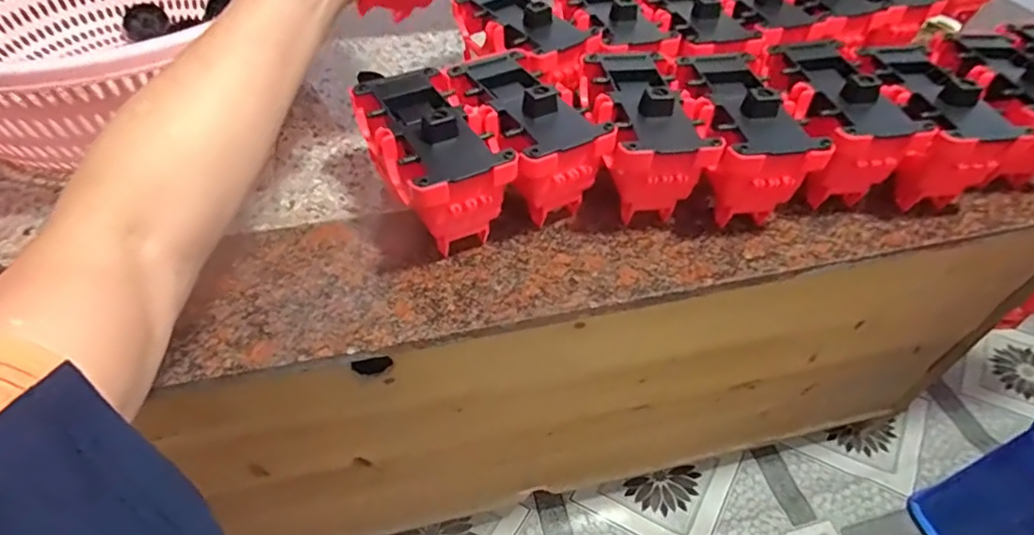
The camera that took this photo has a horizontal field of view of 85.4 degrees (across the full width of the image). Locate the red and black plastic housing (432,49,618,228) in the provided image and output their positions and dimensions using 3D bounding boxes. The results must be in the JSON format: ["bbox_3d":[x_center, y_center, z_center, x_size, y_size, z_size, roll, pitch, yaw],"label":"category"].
[{"bbox_3d":[0.005,-0.114,0.467,0.083,0.082,0.151,-23,54,-21],"label":"red and black plastic housing"}]

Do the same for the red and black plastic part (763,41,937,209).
[{"bbox_3d":[0.272,-0.133,0.494,0.087,0.085,0.148,-2,49,-4],"label":"red and black plastic part"}]

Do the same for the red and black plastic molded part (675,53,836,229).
[{"bbox_3d":[0.184,-0.117,0.478,0.083,0.091,0.151,-5,49,-6],"label":"red and black plastic molded part"}]

